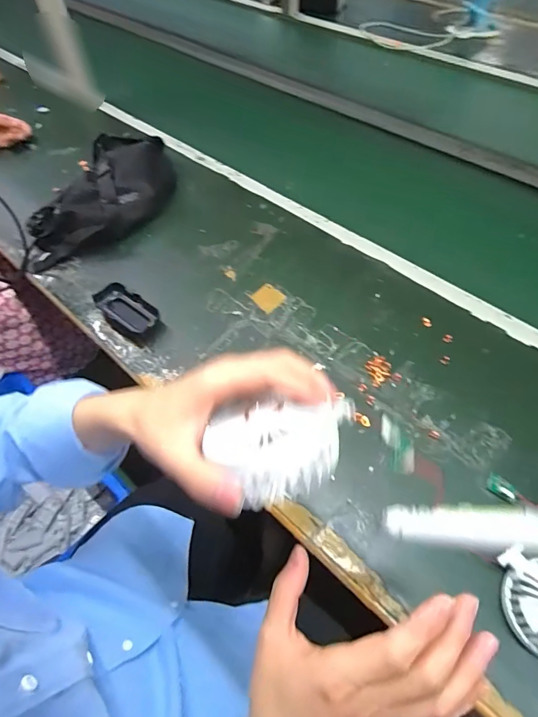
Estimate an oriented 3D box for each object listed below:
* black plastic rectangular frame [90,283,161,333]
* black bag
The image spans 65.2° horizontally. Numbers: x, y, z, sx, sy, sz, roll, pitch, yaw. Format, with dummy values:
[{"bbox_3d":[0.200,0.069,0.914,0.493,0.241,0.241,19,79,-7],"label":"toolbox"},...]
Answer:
[{"bbox_3d":[-0.219,-0.075,0.648,0.106,0.027,0.051,34,64,23],"label":"black plastic rectangular frame"},{"bbox_3d":[-0.293,-0.290,0.759,0.144,0.082,0.337,30,62,21],"label":"black bag"}]

